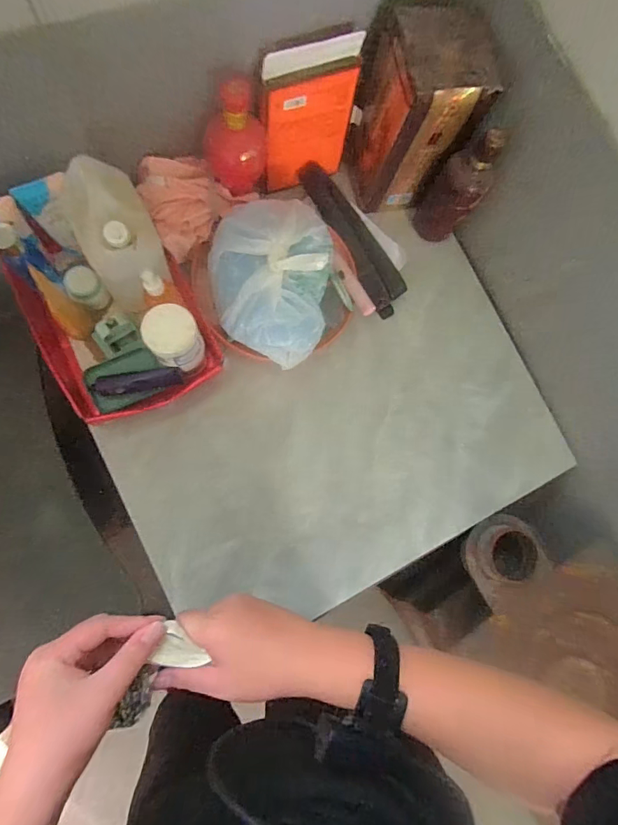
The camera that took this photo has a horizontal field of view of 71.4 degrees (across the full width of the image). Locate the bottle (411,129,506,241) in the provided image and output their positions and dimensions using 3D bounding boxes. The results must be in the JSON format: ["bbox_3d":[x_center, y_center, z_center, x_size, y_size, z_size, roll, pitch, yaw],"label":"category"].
[{"bbox_3d":[0.261,-0.389,0.766,0.079,0.213,0.073,-7,83,-9],"label":"bottle"}]

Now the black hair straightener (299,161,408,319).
[{"bbox_3d":[0.079,-0.326,0.818,0.081,0.052,0.312,-36,88,-11],"label":"black hair straightener"}]

